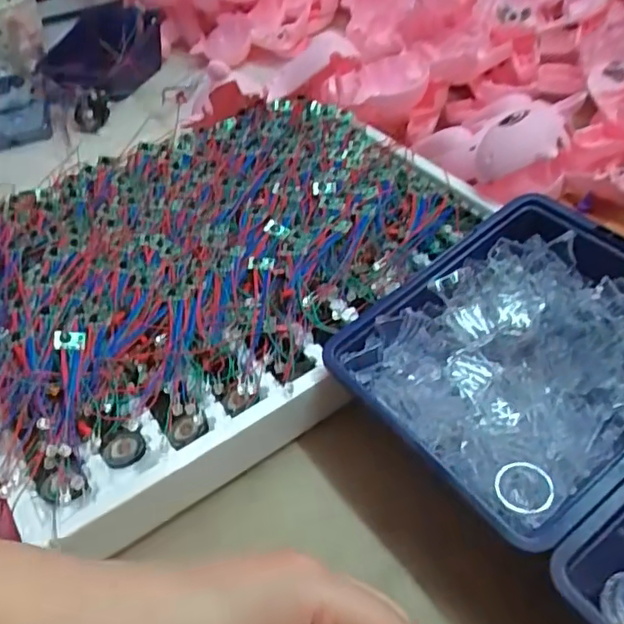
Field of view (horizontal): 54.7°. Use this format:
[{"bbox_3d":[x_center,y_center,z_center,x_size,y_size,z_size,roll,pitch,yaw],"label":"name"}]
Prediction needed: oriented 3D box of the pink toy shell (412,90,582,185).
[{"bbox_3d":[0.124,-0.123,0.440,0.061,0.048,0.134,-28,19,-18],"label":"pink toy shell"}]

